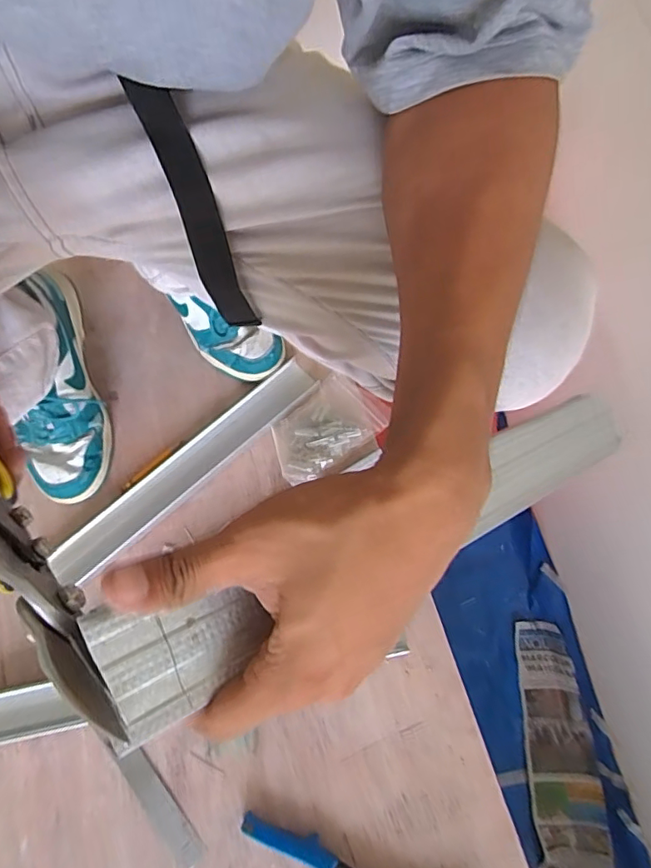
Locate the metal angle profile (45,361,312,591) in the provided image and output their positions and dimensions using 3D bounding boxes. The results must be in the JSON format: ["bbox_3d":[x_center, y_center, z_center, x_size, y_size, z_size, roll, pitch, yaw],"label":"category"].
[{"bbox_3d":[-0.163,0.039,0.652,0.370,0.019,0.055,-41,76,-13],"label":"metal angle profile"}]

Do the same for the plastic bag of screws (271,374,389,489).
[{"bbox_3d":[-0.002,-0.003,0.672,0.138,0.016,0.101,-36,75,-12],"label":"plastic bag of screws"}]

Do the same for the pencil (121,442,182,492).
[{"bbox_3d":[-0.214,0.039,0.662,0.089,0.006,0.009,-43,76,-14],"label":"pencil"}]

